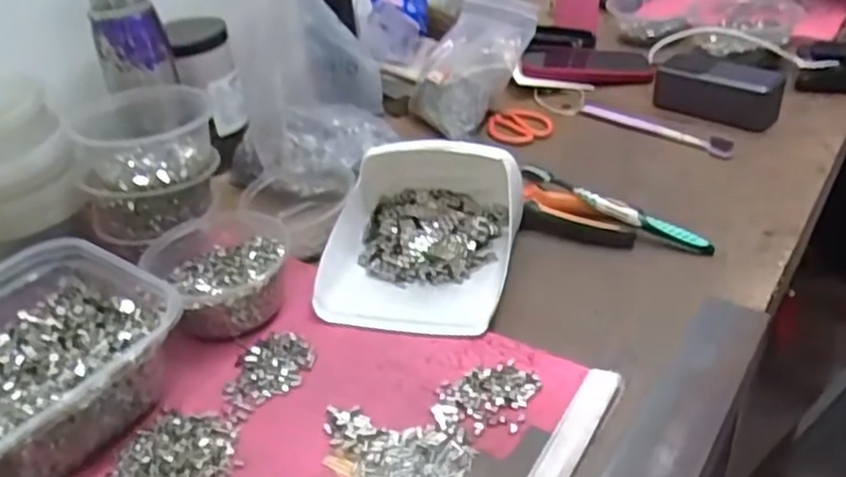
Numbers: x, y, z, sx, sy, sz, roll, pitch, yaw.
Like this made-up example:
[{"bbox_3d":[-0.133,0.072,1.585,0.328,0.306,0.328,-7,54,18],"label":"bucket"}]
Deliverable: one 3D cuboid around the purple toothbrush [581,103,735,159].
[{"bbox_3d":[0.256,-0.126,0.810,0.182,0.007,0.021,28,46,36],"label":"purple toothbrush"}]

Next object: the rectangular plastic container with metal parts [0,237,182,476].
[{"bbox_3d":[-0.272,0.087,0.506,0.171,0.072,0.167,22,43,31],"label":"rectangular plastic container with metal parts"}]

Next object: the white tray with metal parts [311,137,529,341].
[{"bbox_3d":[-0.003,-0.013,0.612,0.154,0.081,0.177,6,37,13],"label":"white tray with metal parts"}]

